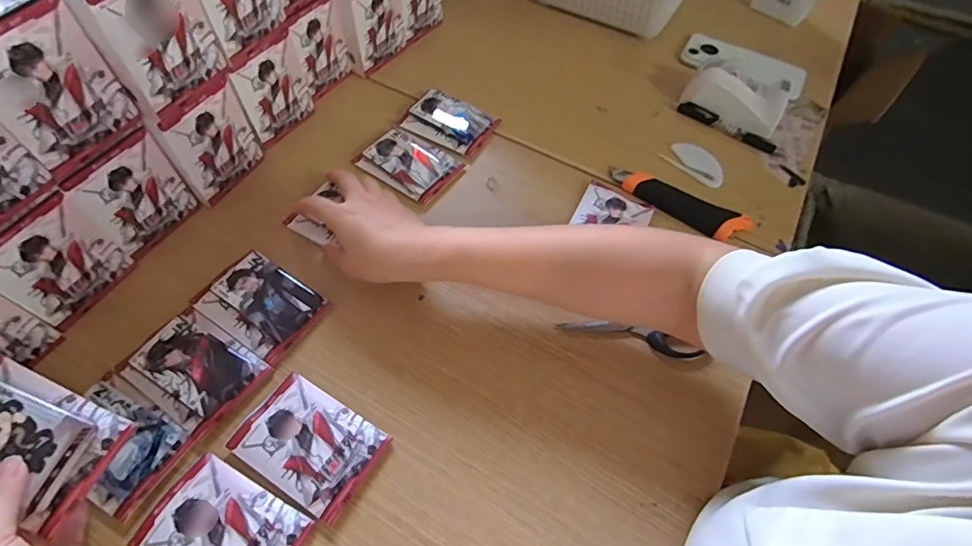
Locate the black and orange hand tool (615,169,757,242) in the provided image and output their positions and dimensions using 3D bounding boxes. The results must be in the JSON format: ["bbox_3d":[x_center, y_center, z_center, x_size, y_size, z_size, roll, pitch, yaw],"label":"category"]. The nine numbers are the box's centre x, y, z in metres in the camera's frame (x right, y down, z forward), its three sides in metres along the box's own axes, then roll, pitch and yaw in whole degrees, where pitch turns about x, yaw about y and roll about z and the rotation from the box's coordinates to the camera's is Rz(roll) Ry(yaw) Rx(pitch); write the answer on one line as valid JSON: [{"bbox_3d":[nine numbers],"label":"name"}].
[{"bbox_3d":[0.205,-0.078,0.525,0.146,0.017,0.036,31,62,16],"label":"black and orange hand tool"}]

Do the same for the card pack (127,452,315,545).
[{"bbox_3d":[-0.185,0.183,0.345,0.102,0.014,0.072,25,61,13],"label":"card pack"}]

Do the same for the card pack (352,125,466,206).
[{"bbox_3d":[-0.080,-0.121,0.533,0.096,0.020,0.073,34,63,17],"label":"card pack"}]

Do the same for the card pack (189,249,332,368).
[{"bbox_3d":[-0.201,0.025,0.437,0.099,0.019,0.071,31,62,15],"label":"card pack"}]

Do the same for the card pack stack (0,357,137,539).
[{"bbox_3d":[-0.284,0.102,0.300,0.097,0.016,0.069,30,67,-6],"label":"card pack stack"}]

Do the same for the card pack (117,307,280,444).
[{"bbox_3d":[-0.240,0.076,0.402,0.098,0.019,0.073,32,62,16],"label":"card pack"}]

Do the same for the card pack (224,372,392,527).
[{"bbox_3d":[-0.135,0.131,0.380,0.102,0.013,0.071,29,61,14],"label":"card pack"}]

